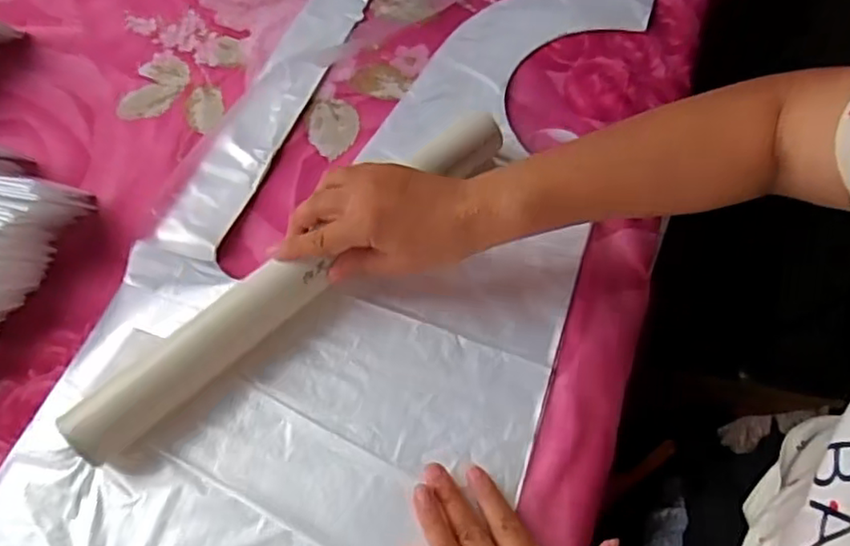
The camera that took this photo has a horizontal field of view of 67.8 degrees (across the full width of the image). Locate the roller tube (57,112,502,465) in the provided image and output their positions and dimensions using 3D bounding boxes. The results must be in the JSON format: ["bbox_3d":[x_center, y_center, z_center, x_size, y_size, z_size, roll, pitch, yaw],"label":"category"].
[{"bbox_3d":[-0.085,-0.006,0.436,0.349,0.028,0.045,-40,67,-18],"label":"roller tube"}]

